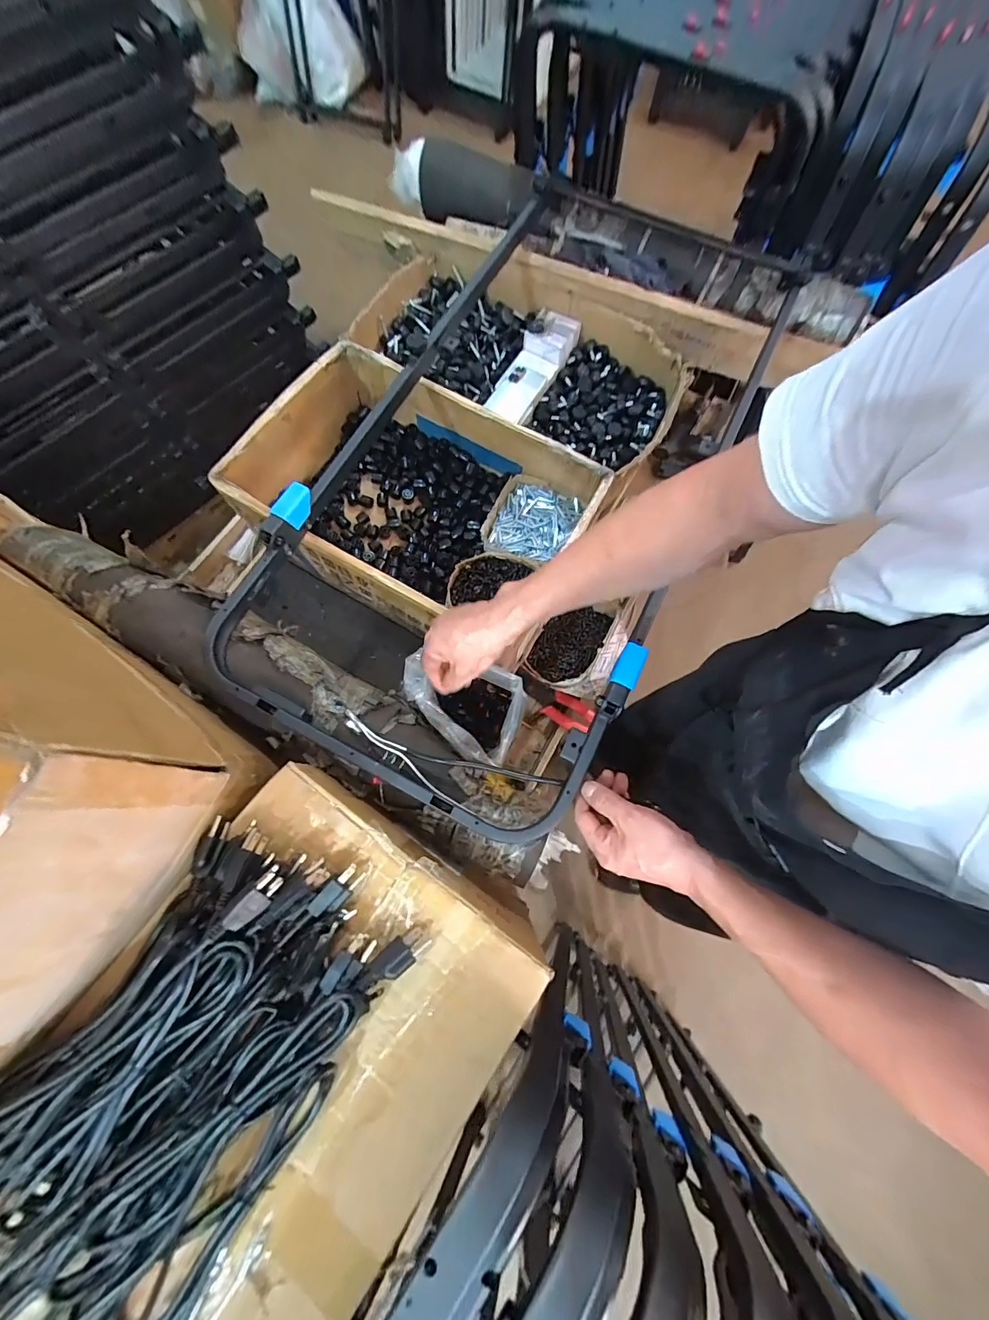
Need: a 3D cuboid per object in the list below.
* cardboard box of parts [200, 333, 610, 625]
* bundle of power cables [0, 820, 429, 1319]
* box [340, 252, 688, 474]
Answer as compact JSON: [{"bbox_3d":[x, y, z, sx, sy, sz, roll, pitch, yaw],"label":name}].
[{"bbox_3d":[-0.127,-0.262,0.762,0.522,0.169,0.367,34,76,9],"label":"cardboard box of parts"},{"bbox_3d":[-0.304,0.406,0.363,0.241,0.064,0.522,34,76,9],"label":"bundle of power cables"},{"bbox_3d":[0.049,-0.578,0.867,0.608,0.120,0.292,29,75,8],"label":"box"}]

